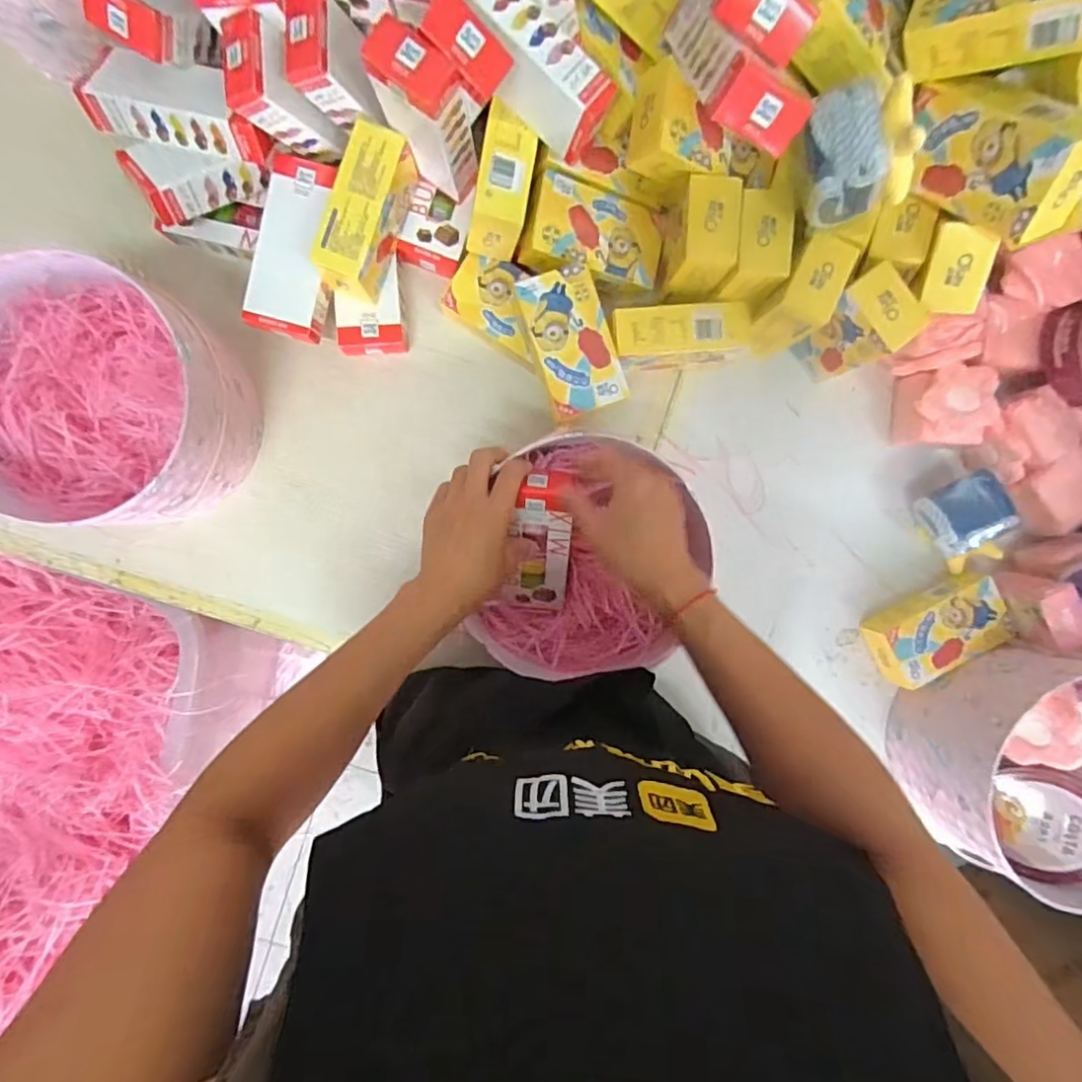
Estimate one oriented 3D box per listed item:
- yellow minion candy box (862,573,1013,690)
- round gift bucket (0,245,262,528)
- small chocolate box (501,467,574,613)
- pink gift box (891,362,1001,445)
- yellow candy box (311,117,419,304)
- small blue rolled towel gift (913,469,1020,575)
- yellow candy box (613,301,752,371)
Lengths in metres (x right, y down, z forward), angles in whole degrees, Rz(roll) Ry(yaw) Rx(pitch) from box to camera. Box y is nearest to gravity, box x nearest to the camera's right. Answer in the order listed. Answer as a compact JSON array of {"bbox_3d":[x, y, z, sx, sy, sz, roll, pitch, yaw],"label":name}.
[{"bbox_3d":[0.432,0.097,0.648,0.136,0.042,0.081,-29,94,-1],"label":"yellow minion candy box"},{"bbox_3d":[-0.396,-0.126,0.555,0.218,0.152,0.204,0,93,-3],"label":"round gift bucket"},{"bbox_3d":[0.000,0.003,0.550,0.058,0.036,0.143,4,132,-3],"label":"small chocolate box"},{"bbox_3d":[0.422,-0.140,0.621,0.077,0.076,0.078,-1,93,-3],"label":"pink gift box"},{"bbox_3d":[-0.158,-0.296,0.546,0.049,0.070,0.132,18,92,-4],"label":"yellow candy box"},{"bbox_3d":[0.441,-0.013,0.615,0.076,0.060,0.098,-26,94,-2],"label":"small blue rolled towel gift"},{"bbox_3d":[0.138,-0.201,0.595,0.141,0.062,0.051,-4,93,-3],"label":"yellow candy box"}]

